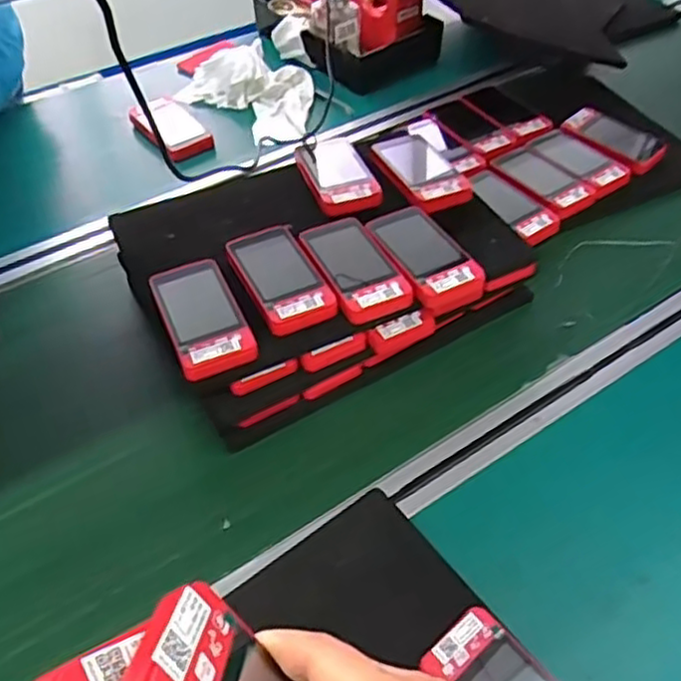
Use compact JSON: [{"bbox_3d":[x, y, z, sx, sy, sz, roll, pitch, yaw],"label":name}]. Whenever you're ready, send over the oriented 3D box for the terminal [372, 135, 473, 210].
[{"bbox_3d":[0.079,-0.180,0.729,0.060,0.021,0.126,-23,54,-19],"label":"terminal"}]

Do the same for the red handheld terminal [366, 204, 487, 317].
[{"bbox_3d":[0.076,-0.078,0.658,0.062,0.028,0.120,-21,53,-17],"label":"red handheld terminal"}]

